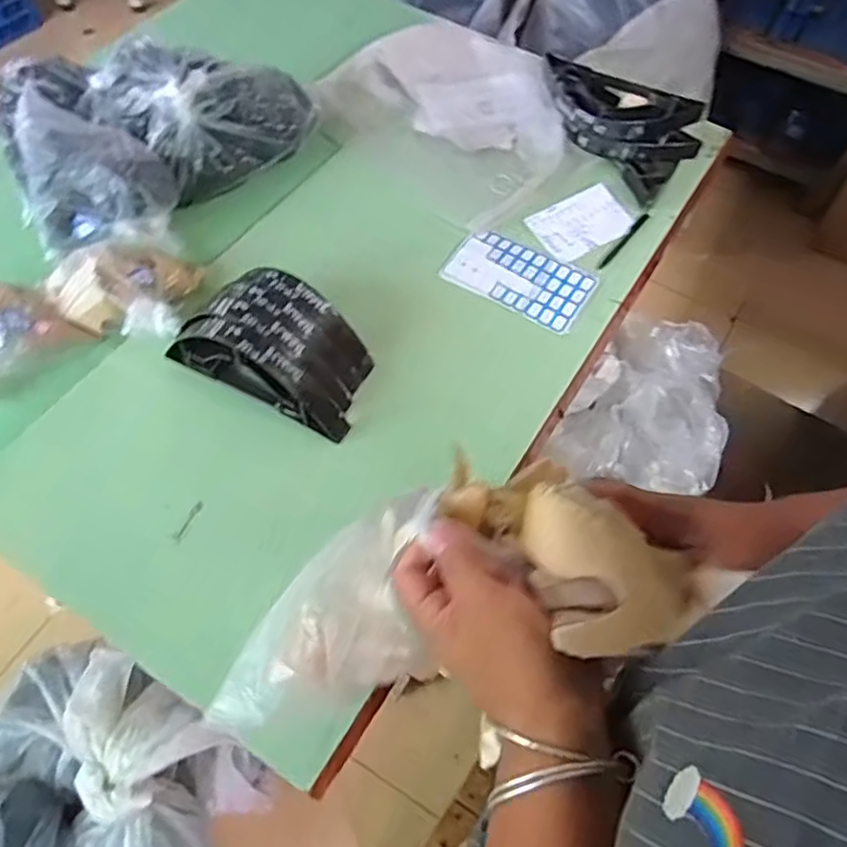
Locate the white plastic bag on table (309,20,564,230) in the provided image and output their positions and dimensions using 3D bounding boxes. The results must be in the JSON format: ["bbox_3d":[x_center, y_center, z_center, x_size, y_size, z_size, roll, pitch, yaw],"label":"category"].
[{"bbox_3d":[0.056,-0.533,1.124,0.410,0.067,0.368,40,66,19],"label":"white plastic bag on table"}]

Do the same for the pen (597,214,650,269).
[{"bbox_3d":[0.305,-0.279,1.015,0.011,0.014,0.137,37,65,17],"label":"pen"}]

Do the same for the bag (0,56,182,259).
[{"bbox_3d":[-0.499,-0.392,0.956,0.191,0.139,0.324,-28,65,-17],"label":"bag"}]

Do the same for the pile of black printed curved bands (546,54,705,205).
[{"bbox_3d":[0.304,-0.469,1.069,0.268,0.088,0.175,19,61,8],"label":"pile of black printed curved bands"}]

